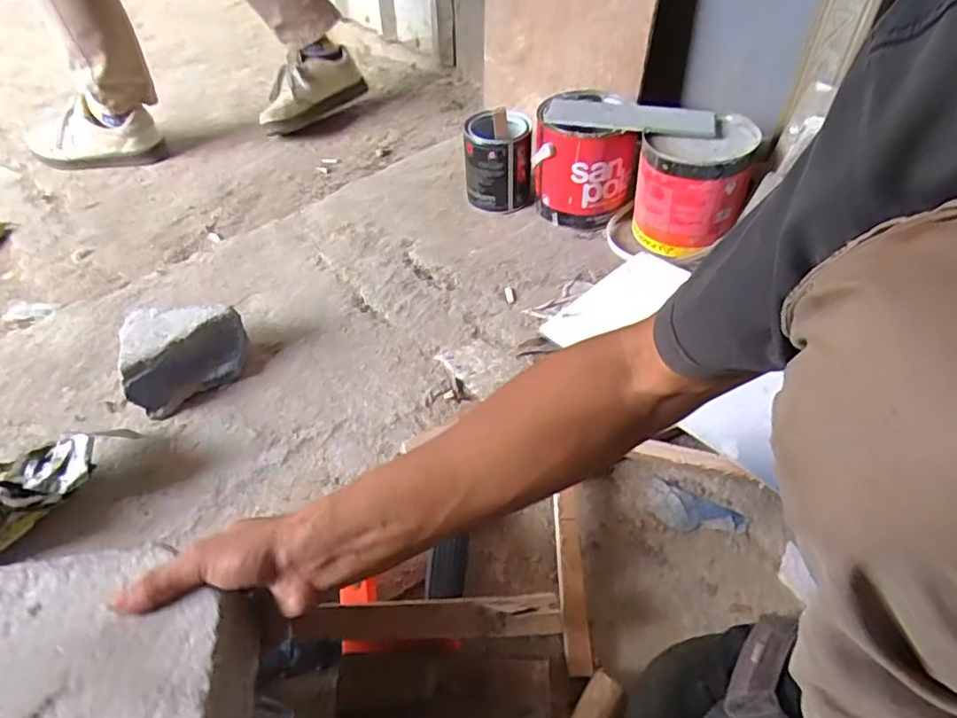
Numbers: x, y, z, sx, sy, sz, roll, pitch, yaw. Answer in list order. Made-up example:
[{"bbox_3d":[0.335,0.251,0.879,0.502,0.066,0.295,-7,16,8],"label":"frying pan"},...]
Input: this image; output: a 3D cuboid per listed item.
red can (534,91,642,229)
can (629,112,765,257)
[{"bbox_3d":[0.162,-0.321,0.951,0.147,0.156,0.171,-7,46,-2],"label":"red can"},{"bbox_3d":[0.309,-0.253,0.876,0.154,0.148,0.143,11,48,15],"label":"can"}]

